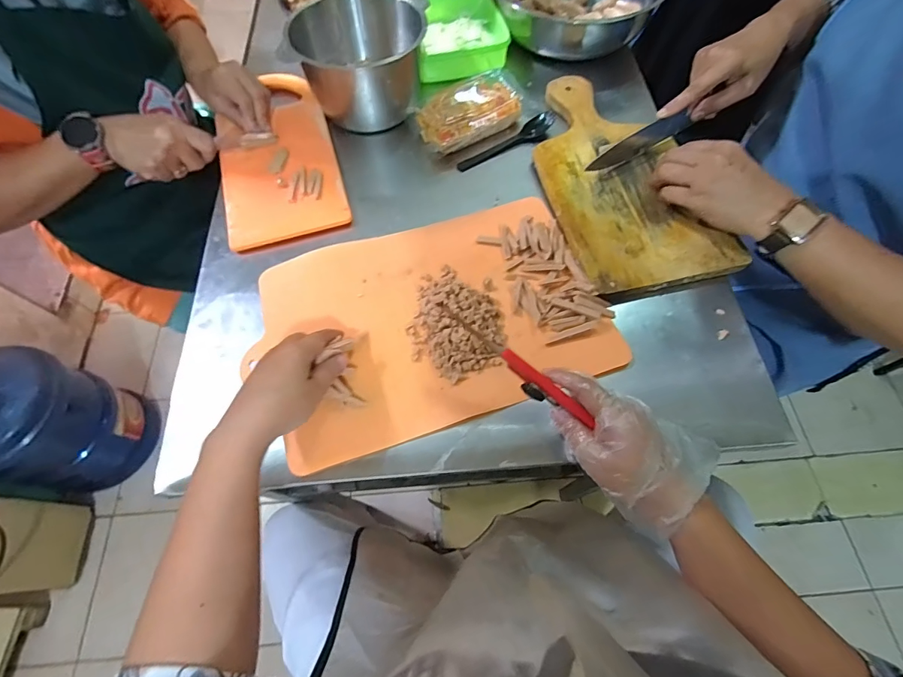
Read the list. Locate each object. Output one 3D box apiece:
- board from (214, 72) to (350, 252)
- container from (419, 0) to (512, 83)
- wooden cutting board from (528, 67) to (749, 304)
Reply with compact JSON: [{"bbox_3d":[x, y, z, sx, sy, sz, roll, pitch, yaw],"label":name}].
[{"bbox_3d":[-0.225,-0.236,0.554,0.143,0.019,0.264,-17,69,-4],"label":"board"},{"bbox_3d":[0.012,-0.457,0.643,0.128,0.038,0.156,-8,64,-3],"label":"container"},{"bbox_3d":[0.199,-0.208,0.513,0.174,0.012,0.329,-14,69,-2],"label":"wooden cutting board"}]

